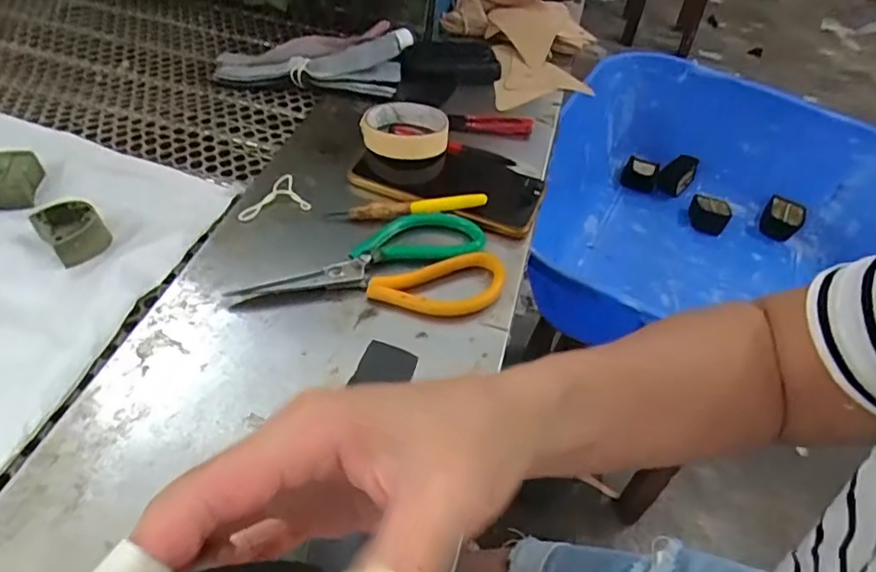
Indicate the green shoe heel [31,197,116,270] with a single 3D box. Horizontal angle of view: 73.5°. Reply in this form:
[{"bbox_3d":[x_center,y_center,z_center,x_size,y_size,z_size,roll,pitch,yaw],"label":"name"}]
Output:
[{"bbox_3d":[-0.271,-0.042,0.439,0.047,0.022,0.040,39,54,25],"label":"green shoe heel"}]

